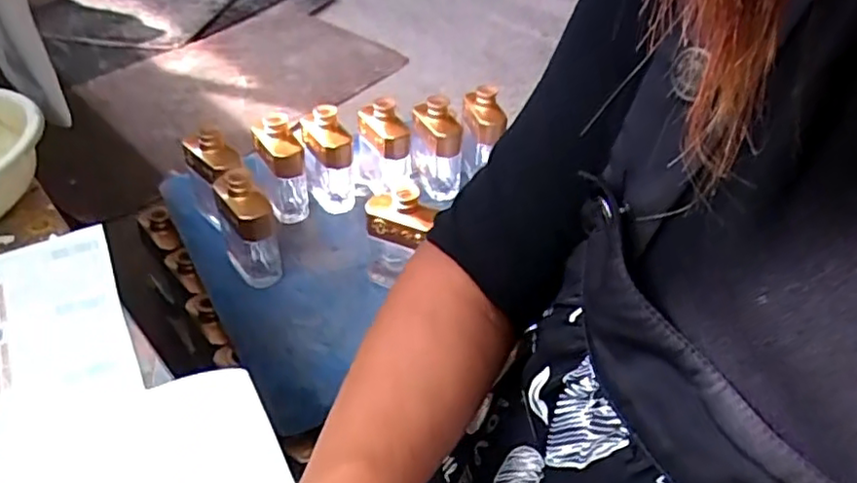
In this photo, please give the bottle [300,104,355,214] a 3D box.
[{"bbox_3d":[-0.169,-0.141,1.096,0.056,0.161,0.093,-28,49,-33],"label":"bottle"}]

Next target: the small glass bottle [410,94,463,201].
[{"bbox_3d":[0.014,-0.162,1.134,0.091,0.164,0.090,5,40,1],"label":"small glass bottle"}]

